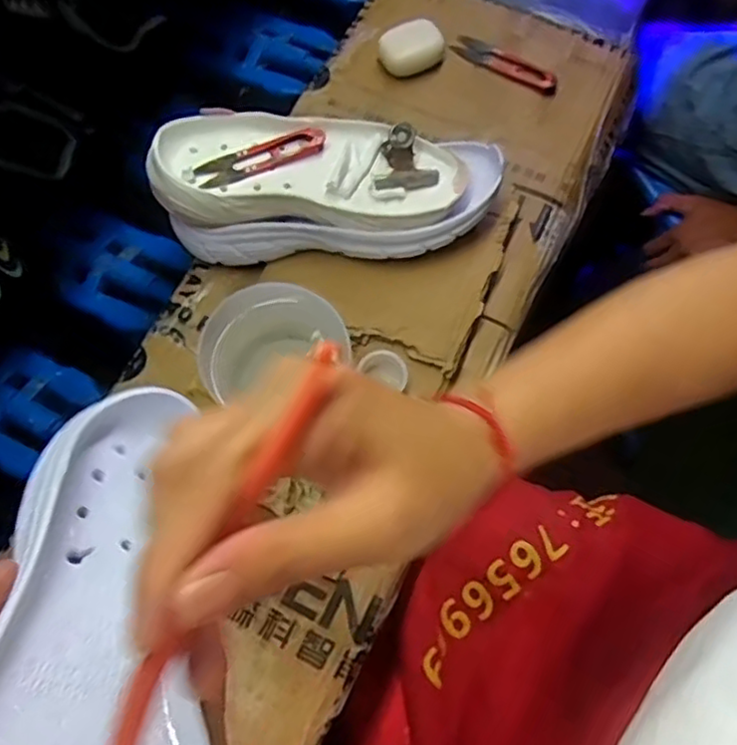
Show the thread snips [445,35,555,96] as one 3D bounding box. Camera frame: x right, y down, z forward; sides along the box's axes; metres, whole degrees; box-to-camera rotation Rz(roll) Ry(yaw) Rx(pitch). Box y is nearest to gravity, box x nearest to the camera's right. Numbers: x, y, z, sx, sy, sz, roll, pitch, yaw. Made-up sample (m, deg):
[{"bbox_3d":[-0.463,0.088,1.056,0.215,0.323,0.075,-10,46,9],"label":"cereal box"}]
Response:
[{"bbox_3d":[0.123,-0.277,0.597,0.099,0.006,0.025,30,72,11],"label":"thread snips"}]

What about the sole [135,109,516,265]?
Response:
[{"bbox_3d":[-0.028,-0.138,0.505,0.243,0.080,0.097,-2,69,-1],"label":"sole"}]

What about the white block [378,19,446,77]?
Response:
[{"bbox_3d":[0.039,-0.292,0.595,0.057,0.030,0.030,-19,70,-7],"label":"white block"}]

